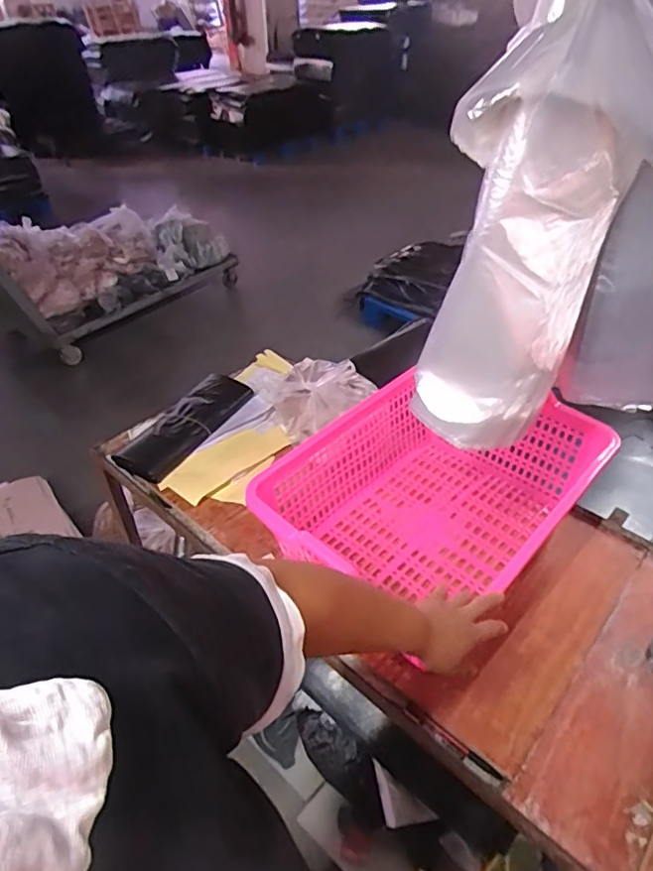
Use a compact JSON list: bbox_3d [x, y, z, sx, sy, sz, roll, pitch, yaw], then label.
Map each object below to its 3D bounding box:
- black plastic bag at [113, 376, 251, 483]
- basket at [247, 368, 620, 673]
[{"bbox_3d":[-0.288,-0.029,1.158,0.124,0.055,0.314,21,45,29],"label":"black plastic bag"},{"bbox_3d":[0.179,0.105,0.901,0.364,0.187,0.492,28,49,34],"label":"basket"}]

